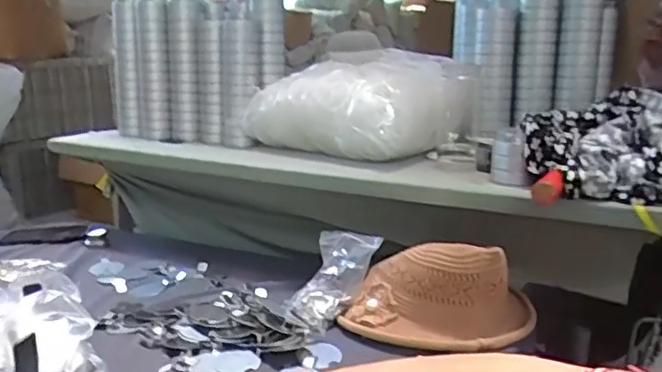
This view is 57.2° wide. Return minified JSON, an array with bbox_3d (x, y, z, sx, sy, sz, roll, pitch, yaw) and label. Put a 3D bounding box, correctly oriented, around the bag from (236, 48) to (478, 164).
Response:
[{"bbox_3d":[0.063,-0.146,1.056,0.381,0.153,0.234,10,16,40],"label":"bag"}]

